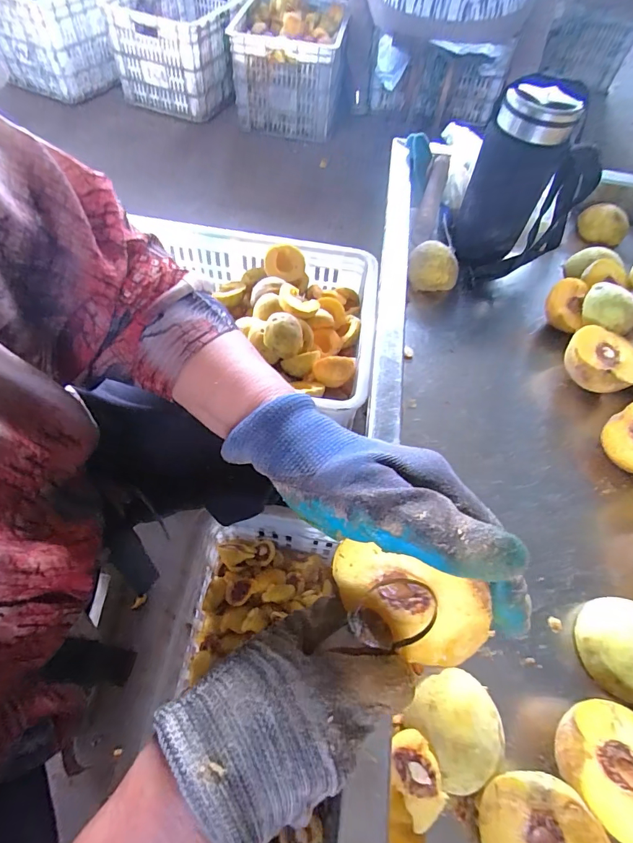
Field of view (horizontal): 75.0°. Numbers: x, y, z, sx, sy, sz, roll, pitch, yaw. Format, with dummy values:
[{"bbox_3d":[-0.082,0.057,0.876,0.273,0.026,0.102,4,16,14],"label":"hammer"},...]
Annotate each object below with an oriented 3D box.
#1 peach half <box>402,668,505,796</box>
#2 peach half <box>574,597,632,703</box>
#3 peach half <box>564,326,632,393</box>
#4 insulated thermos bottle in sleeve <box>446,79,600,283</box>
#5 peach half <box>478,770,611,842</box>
[{"bbox_3d":[0.090,0.195,0.265,0.055,0.033,0.057,2,58,-4],"label":"peach half"},{"bbox_3d":[0.221,0.162,0.296,0.051,0.038,0.065,-4,58,-7],"label":"peach half"},{"bbox_3d":[0.300,-0.060,0.441,0.078,0.044,0.070,-39,68,-25],"label":"peach half"},{"bbox_3d":[0.237,-0.263,0.475,0.116,0.185,0.092,-8,59,-10],"label":"insulated thermos bottle in sleeve"},{"bbox_3d":[0.128,0.235,0.236,0.063,0.028,0.063,-10,60,19],"label":"peach half"}]

